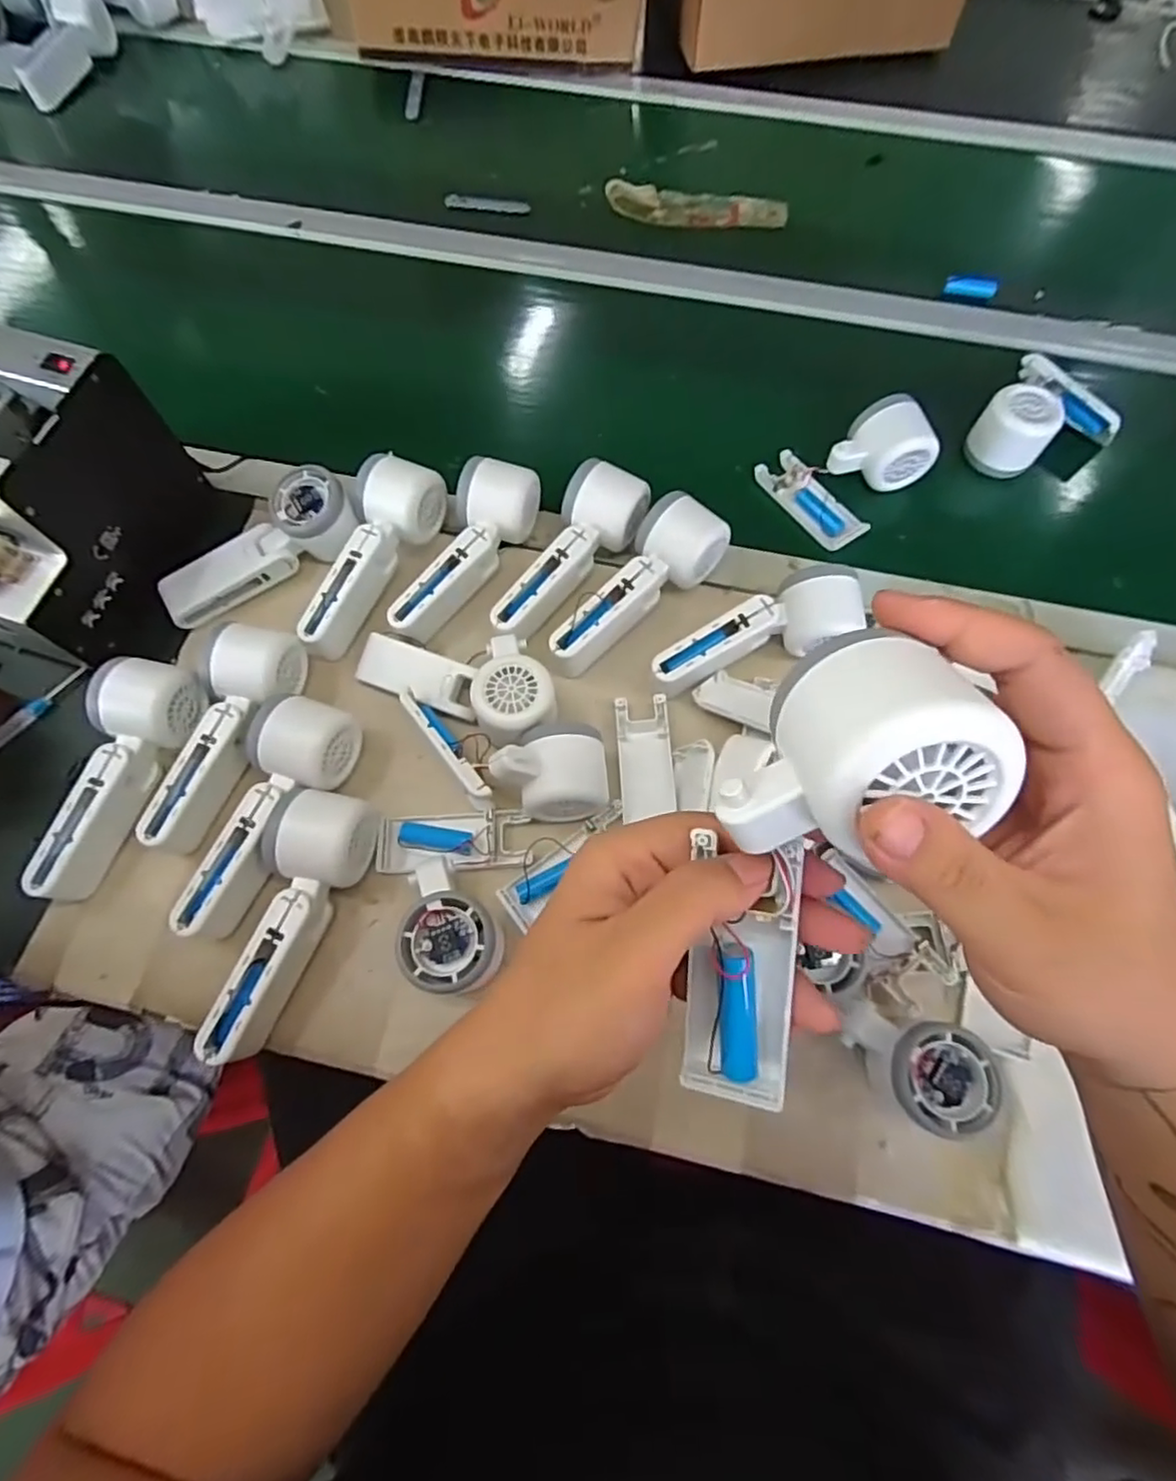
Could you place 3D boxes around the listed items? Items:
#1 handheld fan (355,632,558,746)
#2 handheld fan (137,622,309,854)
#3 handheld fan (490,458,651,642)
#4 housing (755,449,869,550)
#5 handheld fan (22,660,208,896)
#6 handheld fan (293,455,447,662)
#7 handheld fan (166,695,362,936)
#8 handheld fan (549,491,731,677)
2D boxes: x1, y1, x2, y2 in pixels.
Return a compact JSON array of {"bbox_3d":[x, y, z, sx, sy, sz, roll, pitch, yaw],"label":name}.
[{"bbox_3d":[-0.098,-0.046,0.479,0.160,0.042,0.080,15,69,18],"label":"handheld fan"},{"bbox_3d":[-0.254,-0.003,0.449,0.056,0.046,0.162,11,69,4],"label":"handheld fan"},{"bbox_3d":[-0.013,-0.138,0.502,0.059,0.057,0.156,27,71,10],"label":"handheld fan"},{"bbox_3d":[0.191,-0.210,0.552,0.040,0.017,0.105,-32,72,-12],"label":"housing"},{"bbox_3d":[-0.321,0.026,0.442,0.064,0.057,0.165,9,69,3],"label":"handheld fan"},{"bbox_3d":[-0.174,-0.143,0.506,0.055,0.048,0.165,26,83,9],"label":"handheld fan"},{"bbox_3d":[-0.214,0.052,0.433,0.062,0.054,0.161,15,69,6],"label":"handheld fan"},{"bbox_3d":[0.039,-0.114,0.495,0.057,0.056,0.158,36,72,13],"label":"handheld fan"}]

